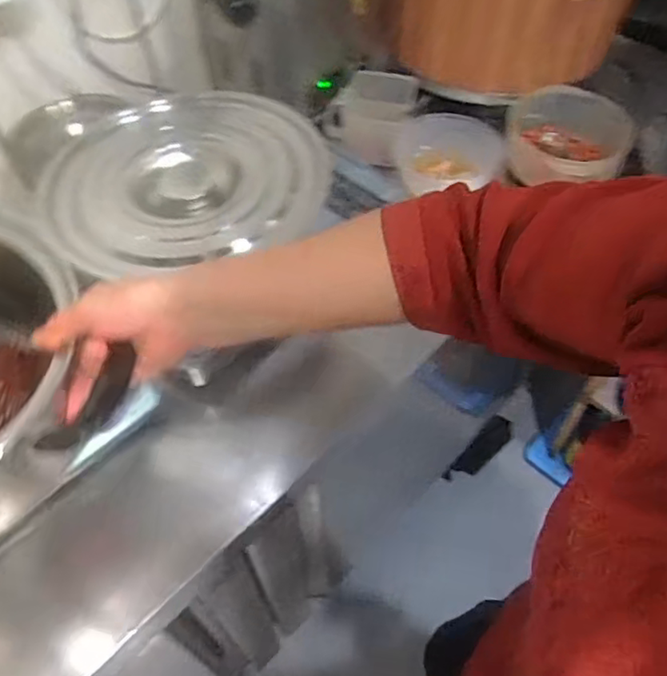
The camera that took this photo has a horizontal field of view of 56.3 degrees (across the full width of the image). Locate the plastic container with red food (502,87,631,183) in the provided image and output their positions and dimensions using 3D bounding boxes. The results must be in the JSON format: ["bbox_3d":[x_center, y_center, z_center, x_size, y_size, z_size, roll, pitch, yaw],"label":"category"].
[{"bbox_3d":[0.315,-0.266,0.851,0.160,0.078,0.160,14,52,17],"label":"plastic container with red food"}]

